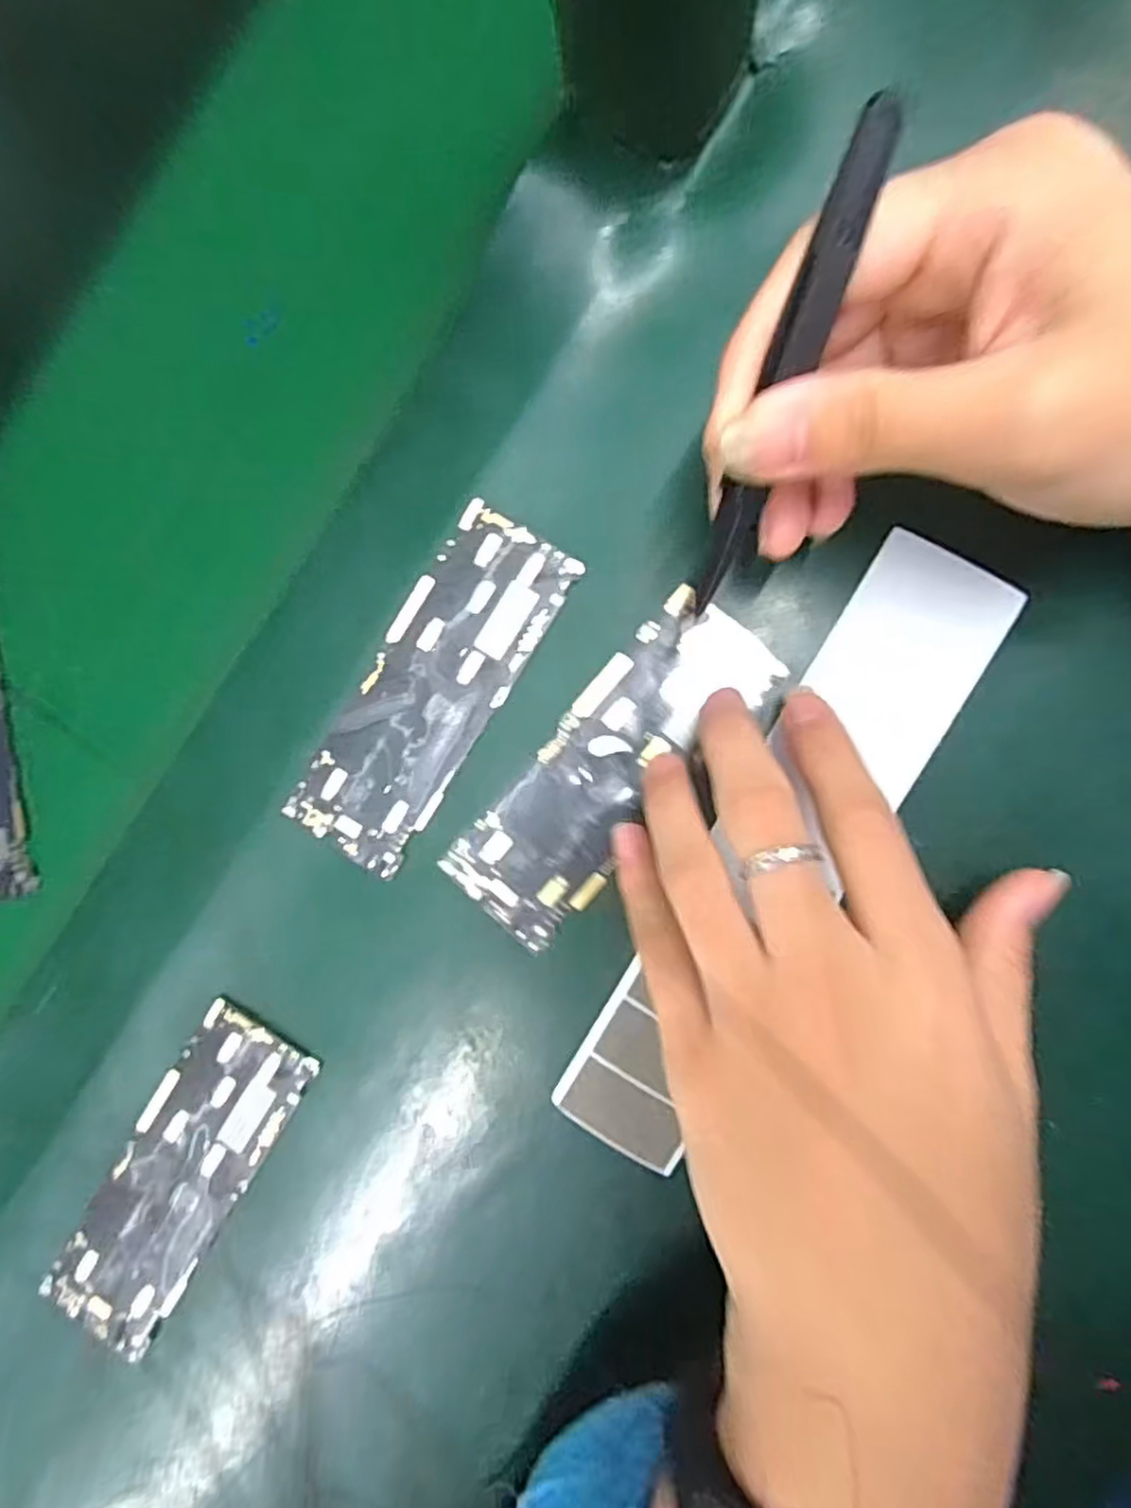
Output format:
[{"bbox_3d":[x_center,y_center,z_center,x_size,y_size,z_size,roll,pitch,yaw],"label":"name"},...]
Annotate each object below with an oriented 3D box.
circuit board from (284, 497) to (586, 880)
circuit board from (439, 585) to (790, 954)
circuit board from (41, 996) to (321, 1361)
[{"bbox_3d":[-0.045,-0.021,0.249,0.045,0.004,0.123,31,93,5],"label":"circuit board"},{"bbox_3d":[0.015,0.006,0.245,0.046,0.005,0.123,41,94,5],"label":"circuit board"},{"bbox_3d":[-0.136,0.149,0.258,0.044,0.007,0.124,31,93,5],"label":"circuit board"}]

